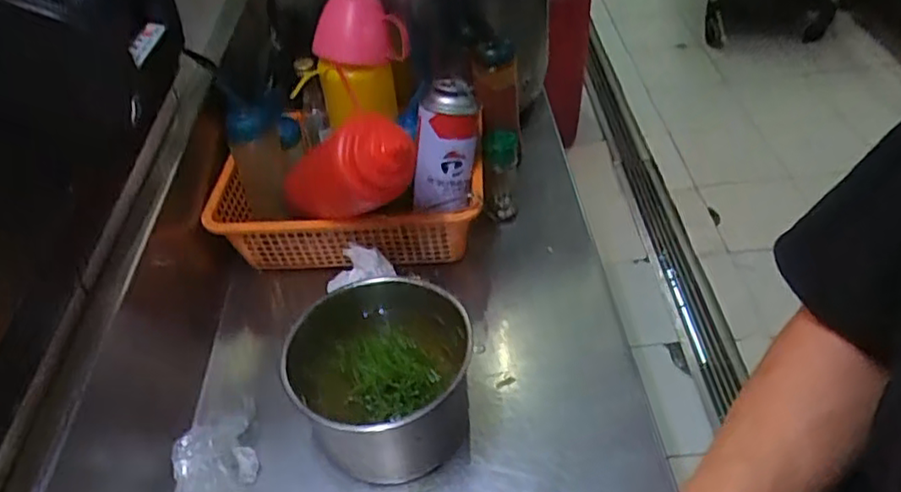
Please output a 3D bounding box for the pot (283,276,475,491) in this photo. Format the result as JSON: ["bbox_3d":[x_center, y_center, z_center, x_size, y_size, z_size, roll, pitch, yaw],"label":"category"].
[{"bbox_3d":[-0.051,0.116,0.557,0.148,0.108,0.140,-4,44,4],"label":"pot"}]

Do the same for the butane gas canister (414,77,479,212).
[{"bbox_3d":[-0.004,-0.103,0.671,0.064,0.134,0.058,10,13,18],"label":"butane gas canister"}]

